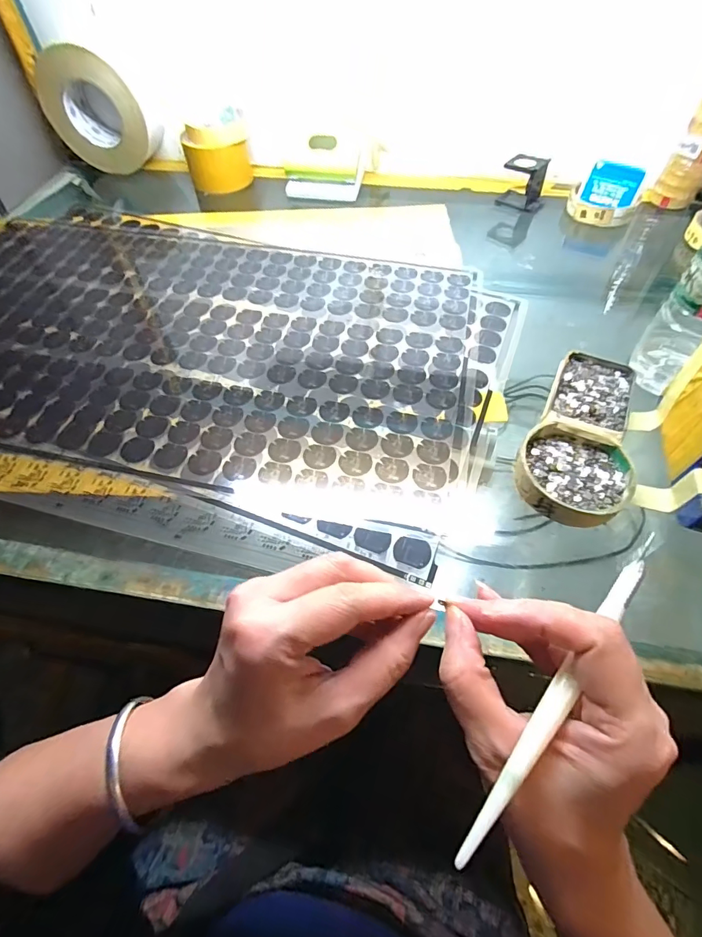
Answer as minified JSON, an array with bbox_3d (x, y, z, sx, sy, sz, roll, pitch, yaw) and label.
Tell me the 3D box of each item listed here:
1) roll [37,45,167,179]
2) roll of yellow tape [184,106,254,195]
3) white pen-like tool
[{"bbox_3d":[-0.344,-0.484,0.611,0.138,0.149,0.069,7,56,6],"label":"roll"},{"bbox_3d":[-0.182,-0.437,0.600,0.088,0.068,0.076,-11,56,-6],"label":"roll of yellow tape"},{"bbox_3d":[0.086,0.084,0.173,0.008,0.004,0.151,36,71,22],"label":"white pen-like tool"}]

